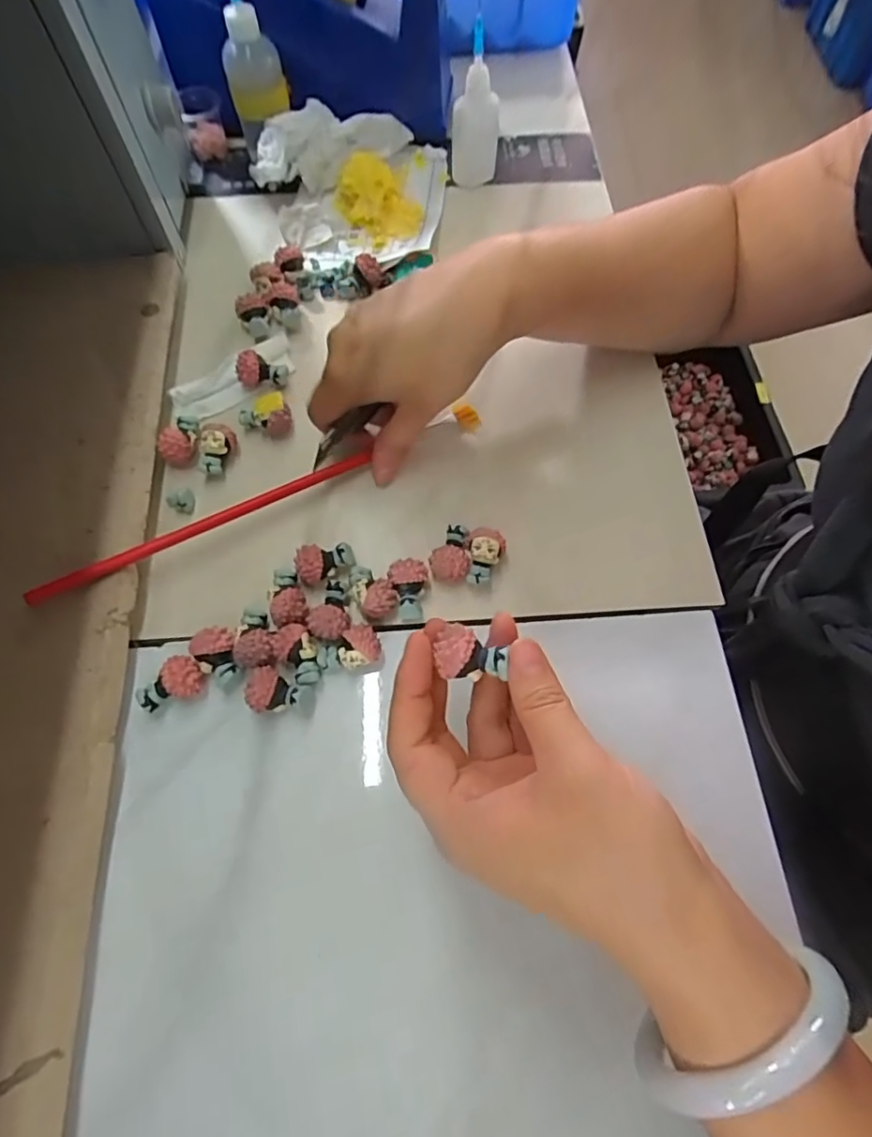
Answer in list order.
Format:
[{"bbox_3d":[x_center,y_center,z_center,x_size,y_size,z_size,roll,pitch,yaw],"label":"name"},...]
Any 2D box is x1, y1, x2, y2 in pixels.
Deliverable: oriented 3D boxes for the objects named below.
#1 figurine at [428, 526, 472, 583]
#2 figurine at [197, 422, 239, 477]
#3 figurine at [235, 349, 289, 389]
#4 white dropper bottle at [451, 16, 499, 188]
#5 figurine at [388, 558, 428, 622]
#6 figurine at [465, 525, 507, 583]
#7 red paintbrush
[{"bbox_3d":[0.007,-0.006,0.293,0.020,0.016,0.028,-5,67,-2],"label":"figurine"},{"bbox_3d":[-0.122,-0.065,0.319,0.018,0.018,0.025,-2,67,-1],"label":"figurine"},{"bbox_3d":[-0.104,-0.119,0.342,0.029,0.017,0.016,0,67,0],"label":"figurine"},{"bbox_3d":[0.029,-0.307,0.390,0.026,0.084,0.030,18,68,8],"label":"white dropper bottle"},{"bbox_3d":[-0.014,0.012,0.284,0.018,0.017,0.030,0,67,0],"label":"figurine"},{"bbox_3d":[0.024,-0.005,0.292,0.019,0.019,0.028,14,68,6],"label":"figurine"},{"bbox_3d":[-0.083,-0.038,0.303,0.246,0.010,0.010,-26,69,-16],"label":"red paintbrush"}]

